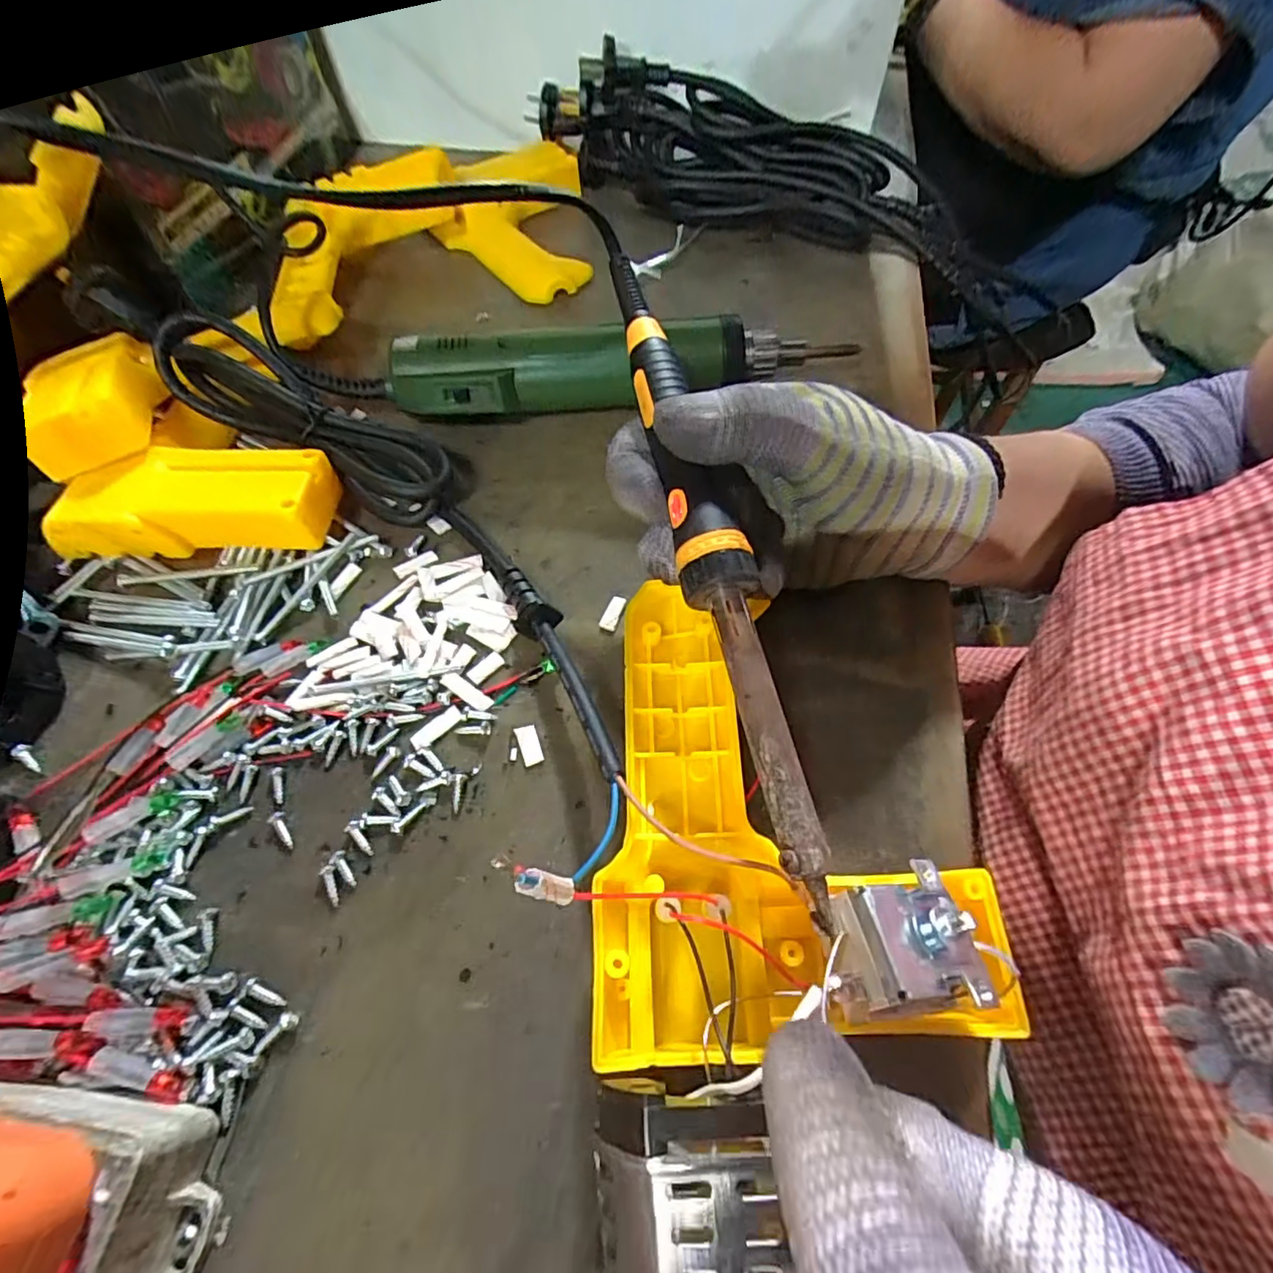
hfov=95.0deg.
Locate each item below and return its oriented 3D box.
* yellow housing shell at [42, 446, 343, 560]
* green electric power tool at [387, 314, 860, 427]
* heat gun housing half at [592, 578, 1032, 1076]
[{"bbox_3d":[-0.199,-0.062,0.271,0.113,0.031,0.044,-2,59,-2],"label":"yellow housing shell"},{"bbox_3d":[-0.008,-0.140,0.313,0.232,0.043,0.030,-7,60,-5],"label":"green electric power tool"},{"bbox_3d":[0.043,0.051,0.194,0.114,0.054,0.145,-3,60,-2],"label":"heat gun housing half"}]

